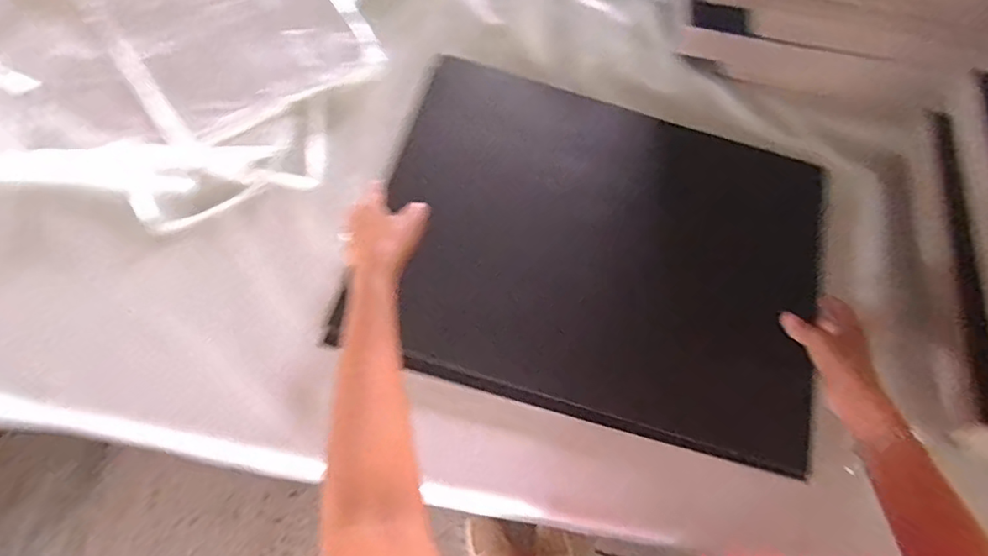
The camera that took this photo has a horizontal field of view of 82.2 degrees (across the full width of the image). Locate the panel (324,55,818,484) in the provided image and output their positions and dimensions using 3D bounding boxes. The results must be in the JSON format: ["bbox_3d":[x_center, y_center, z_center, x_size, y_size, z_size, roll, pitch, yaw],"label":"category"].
[{"bbox_3d":[0.116,-0.035,0.628,0.476,0.042,0.378,15,71,3],"label":"panel"}]

